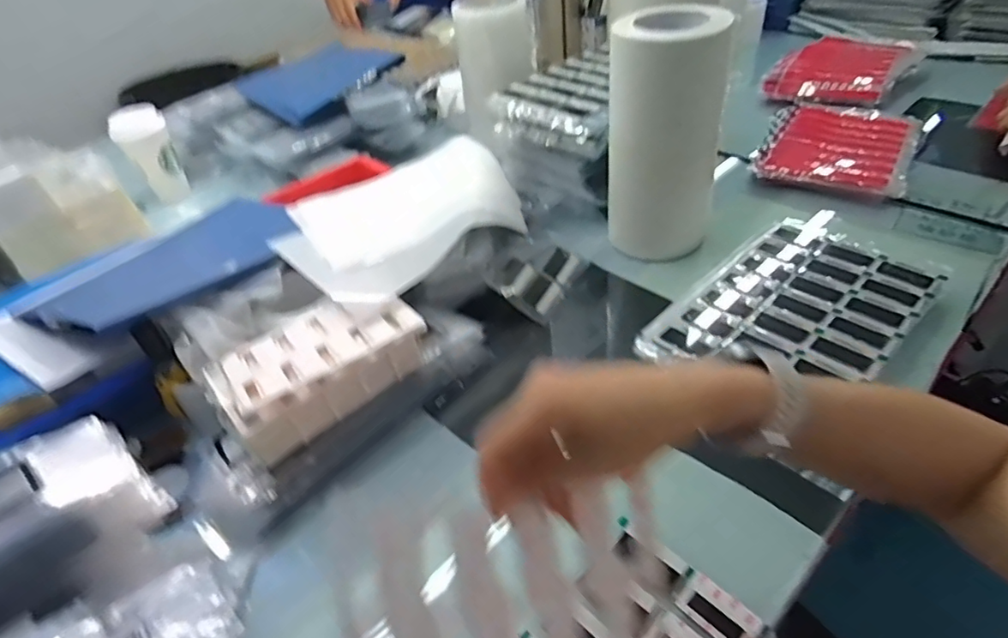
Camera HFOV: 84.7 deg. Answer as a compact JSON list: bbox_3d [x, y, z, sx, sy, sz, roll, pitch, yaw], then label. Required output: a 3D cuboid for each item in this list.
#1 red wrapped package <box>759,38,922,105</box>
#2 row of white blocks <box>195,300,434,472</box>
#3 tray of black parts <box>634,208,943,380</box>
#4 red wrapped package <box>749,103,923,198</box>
[{"bbox_3d":[0.664,-0.497,1.080,0.203,0.031,0.376,26,52,32],"label":"red wrapped package"},{"bbox_3d":[-0.184,0.040,0.548,0.192,0.054,0.121,-33,48,-26],"label":"row of white blocks"},{"bbox_3d":[0.321,-0.018,0.610,0.321,0.014,0.199,-36,49,-28],"label":"tray of black parts"},{"bbox_3d":[0.520,-0.273,0.866,0.206,0.028,0.261,19,48,27],"label":"red wrapped package"}]

